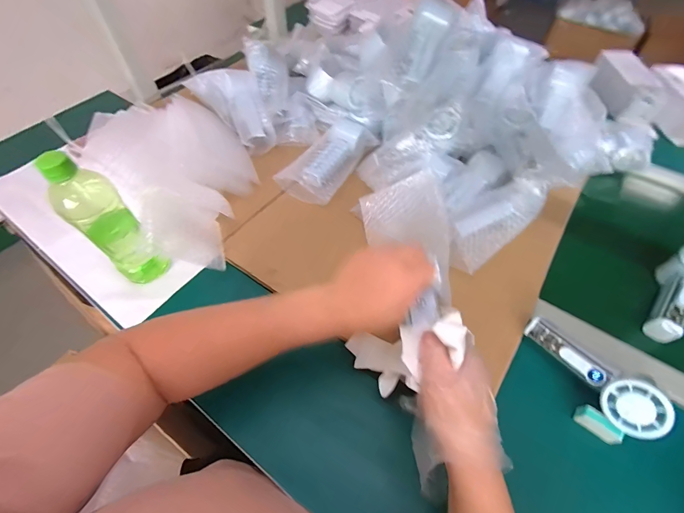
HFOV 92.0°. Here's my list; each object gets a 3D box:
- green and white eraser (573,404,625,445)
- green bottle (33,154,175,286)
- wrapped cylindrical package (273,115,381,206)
[{"bbox_3d":[0.291,0.191,0.373,0.046,0.027,0.014,37,62,23],"label":"green and white eraser"},{"bbox_3d":[-0.288,-0.033,0.420,0.076,0.207,0.063,36,61,23],"label":"green bottle"},{"bbox_3d":[-0.019,-0.181,0.615,0.098,0.053,0.193,32,60,20],"label":"wrapped cylindrical package"}]

